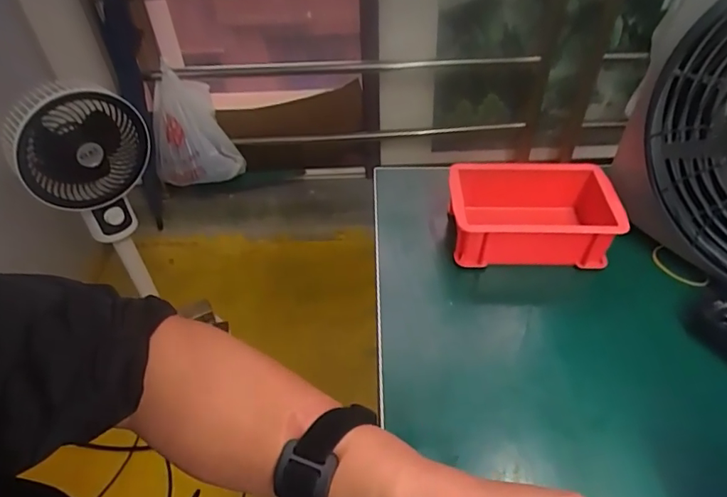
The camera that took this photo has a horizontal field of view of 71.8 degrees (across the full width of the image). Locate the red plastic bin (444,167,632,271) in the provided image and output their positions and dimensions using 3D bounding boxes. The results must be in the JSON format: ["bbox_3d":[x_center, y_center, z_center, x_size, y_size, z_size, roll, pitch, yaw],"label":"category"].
[{"bbox_3d":[0.159,-0.031,0.477,0.150,0.059,0.095,0,45,3],"label":"red plastic bin"}]

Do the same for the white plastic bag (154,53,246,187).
[{"bbox_3d":[-0.479,-0.312,1.401,0.227,0.287,0.221,-20,47,-17],"label":"white plastic bag"}]

